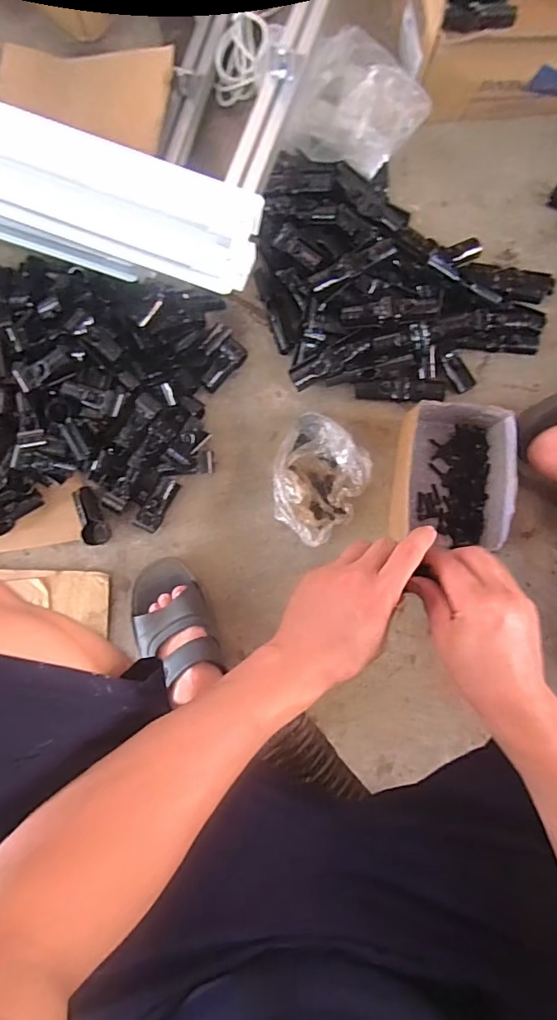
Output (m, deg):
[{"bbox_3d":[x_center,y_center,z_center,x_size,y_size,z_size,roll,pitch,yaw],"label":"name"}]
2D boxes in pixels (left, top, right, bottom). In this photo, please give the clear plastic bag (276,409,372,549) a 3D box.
[{"bbox_3d":[0.053,-0.045,0.720,0.139,0.034,0.162,35,83,2],"label":"clear plastic bag"}]

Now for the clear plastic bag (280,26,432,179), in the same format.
[{"bbox_3d":[0.120,-0.609,0.743,0.200,0.078,0.178,8,83,-1],"label":"clear plastic bag"}]

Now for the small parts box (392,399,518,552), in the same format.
[{"bbox_3d":[0.241,-0.053,0.698,0.148,0.098,0.184,8,83,-1],"label":"small parts box"}]

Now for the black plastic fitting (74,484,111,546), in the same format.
[{"bbox_3d":[-0.261,0.008,0.700,0.030,0.026,0.082,-16,84,-4],"label":"black plastic fitting"}]

